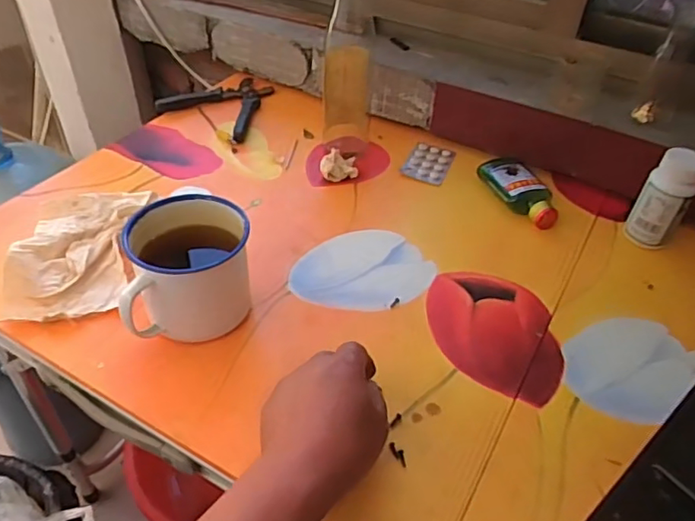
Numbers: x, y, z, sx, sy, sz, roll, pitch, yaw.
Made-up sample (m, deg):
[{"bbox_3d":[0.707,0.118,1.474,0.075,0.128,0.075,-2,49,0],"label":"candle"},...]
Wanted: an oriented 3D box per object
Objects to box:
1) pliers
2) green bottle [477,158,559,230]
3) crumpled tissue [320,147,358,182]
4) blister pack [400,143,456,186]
[{"bbox_3d":[-0.180,-0.241,0.876,0.165,0.016,0.147,25,47,22],"label":"pliers"},{"bbox_3d":[0.210,-0.089,0.720,0.057,0.028,0.123,-8,44,-12],"label":"green bottle"},{"bbox_3d":[-0.011,-0.121,0.750,0.047,0.036,0.032,3,43,0],"label":"crumpled tissue"},{"bbox_3d":[0.113,-0.133,0.789,0.058,0.009,0.086,19,45,17],"label":"blister pack"}]

